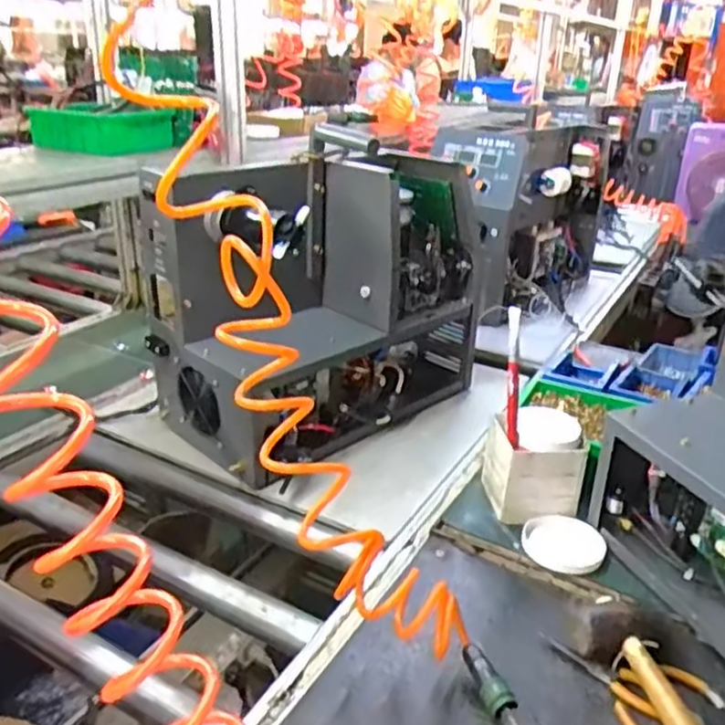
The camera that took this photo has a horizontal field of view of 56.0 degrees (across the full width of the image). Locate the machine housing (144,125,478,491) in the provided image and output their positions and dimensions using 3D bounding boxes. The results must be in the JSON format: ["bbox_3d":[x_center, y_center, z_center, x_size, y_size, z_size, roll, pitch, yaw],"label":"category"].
[{"bbox_3d":[-0.050,-0.111,1.145,0.255,0.448,0.533,22,31,37],"label":"machine housing"}]

